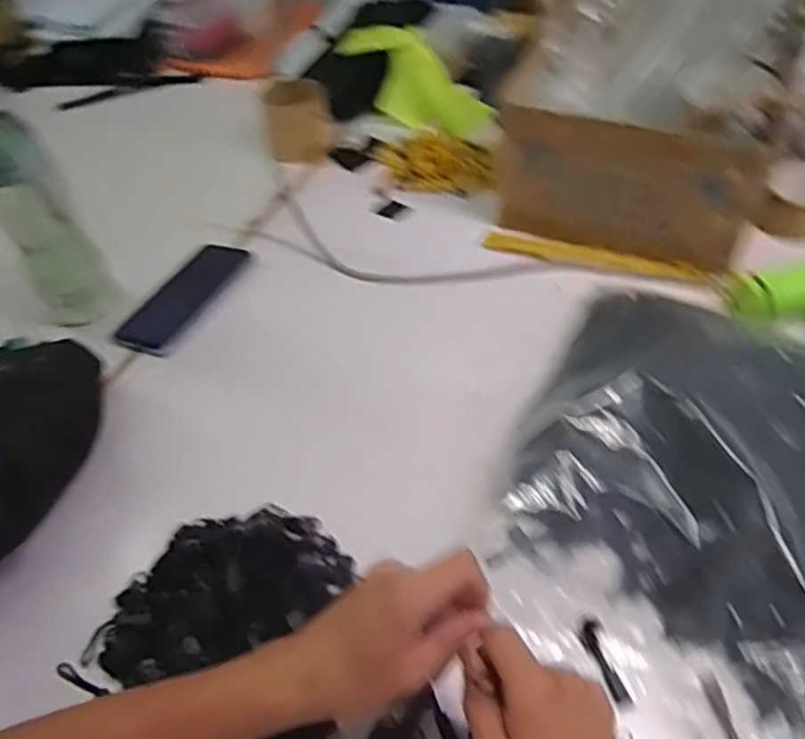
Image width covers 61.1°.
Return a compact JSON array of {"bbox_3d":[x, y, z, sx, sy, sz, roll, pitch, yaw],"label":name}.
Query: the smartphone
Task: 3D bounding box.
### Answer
[{"bbox_3d":[-0.226,-0.077,0.710,0.068,0.010,0.161,18,52,20],"label":"smartphone"}]

